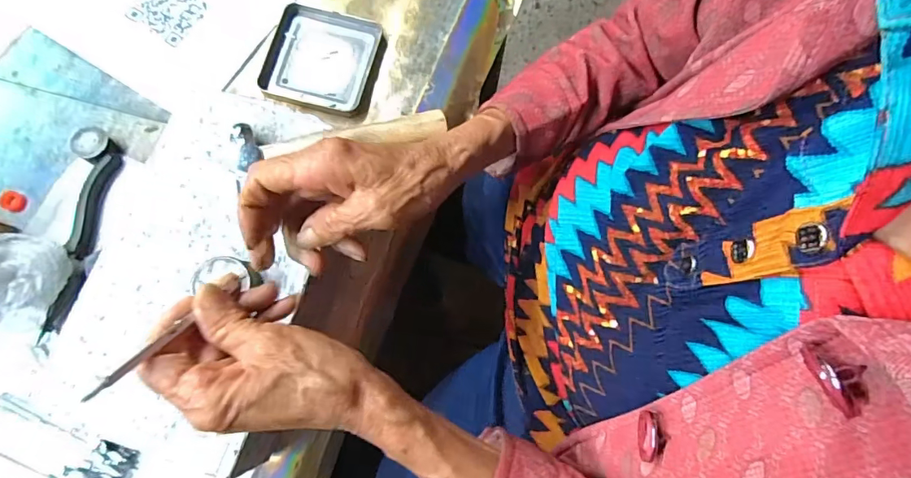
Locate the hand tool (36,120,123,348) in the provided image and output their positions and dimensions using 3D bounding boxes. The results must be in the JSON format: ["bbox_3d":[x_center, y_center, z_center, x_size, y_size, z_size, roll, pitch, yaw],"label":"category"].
[{"bbox_3d":[-0.315,-0.010,0.392,0.036,0.016,0.180,2,77,-1],"label":"hand tool"}]

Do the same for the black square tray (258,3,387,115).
[{"bbox_3d":[-0.126,-0.169,0.437,0.107,0.010,0.098,15,77,2],"label":"black square tray"}]

